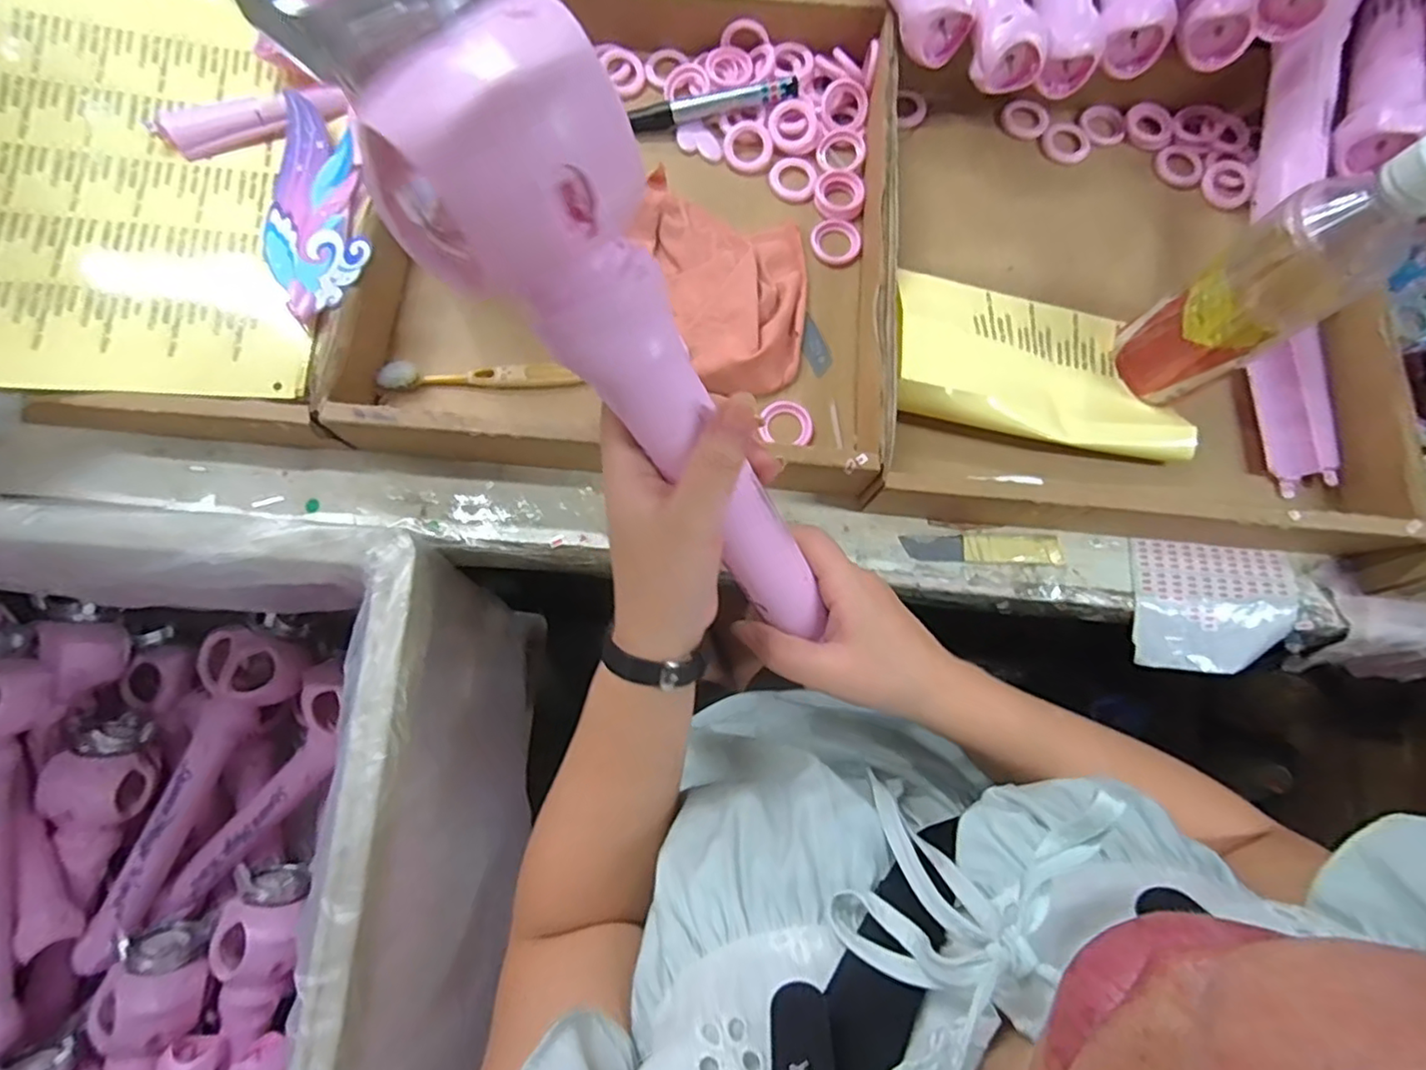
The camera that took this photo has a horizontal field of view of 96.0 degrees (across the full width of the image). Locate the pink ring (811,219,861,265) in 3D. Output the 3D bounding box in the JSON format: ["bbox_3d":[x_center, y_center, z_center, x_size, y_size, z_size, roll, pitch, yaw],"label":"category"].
[{"bbox_3d":[0.092,-0.221,0.481,0.037,0.004,0.037,0,77,-2],"label":"pink ring"}]

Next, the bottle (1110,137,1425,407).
[{"bbox_3d":[0.328,-0.147,0.378,0.072,0.184,0.062,-28,79,-8],"label":"bottle"}]

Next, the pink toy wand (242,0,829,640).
[{"bbox_3d":[-0.016,-0.049,0.265,0.070,0.318,0.046,-44,43,-10],"label":"pink toy wand"}]

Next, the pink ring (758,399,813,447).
[{"bbox_3d":[0.052,-0.078,0.445,0.035,0.006,0.032,0,77,-2],"label":"pink ring"}]

